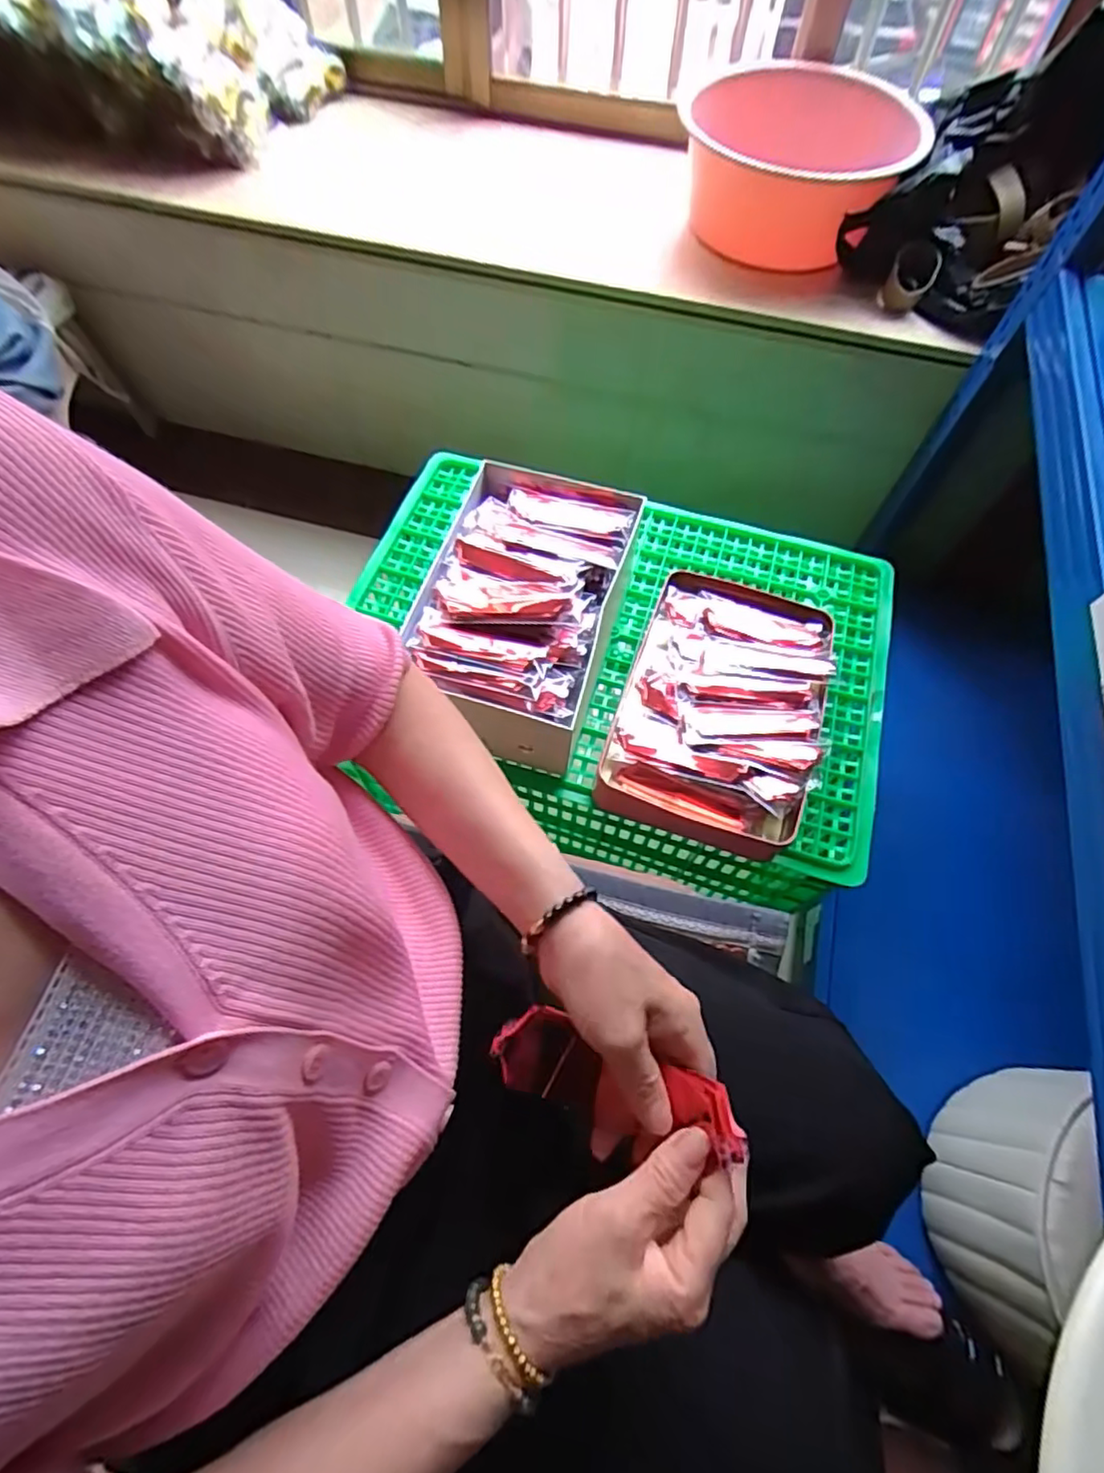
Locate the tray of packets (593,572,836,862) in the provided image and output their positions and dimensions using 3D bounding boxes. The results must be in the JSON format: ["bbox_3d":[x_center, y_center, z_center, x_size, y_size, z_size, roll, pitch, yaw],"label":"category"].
[{"bbox_3d":[0.185,-0.040,0.680,0.208,0.057,0.304,18,65,7],"label":"tray of packets"}]

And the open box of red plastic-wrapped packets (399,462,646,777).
[{"bbox_3d":[-0.032,-0.146,0.709,0.205,0.114,0.327,15,64,6],"label":"open box of red plastic-wrapped packets"}]

